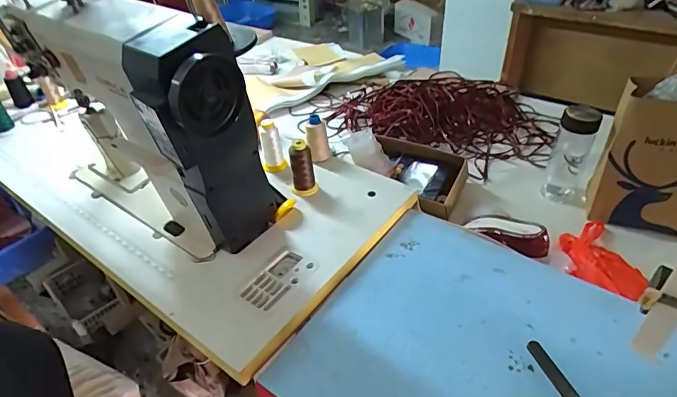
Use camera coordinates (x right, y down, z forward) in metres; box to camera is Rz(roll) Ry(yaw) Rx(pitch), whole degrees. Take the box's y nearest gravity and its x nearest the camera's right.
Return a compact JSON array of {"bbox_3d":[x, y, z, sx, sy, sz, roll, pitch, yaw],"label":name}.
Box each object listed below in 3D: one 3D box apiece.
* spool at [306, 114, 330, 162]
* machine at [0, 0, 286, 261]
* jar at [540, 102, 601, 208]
[{"bbox_3d":[-0.050,-0.140,1.080,0.050,0.117,0.049,-3,39,2],"label":"spool"},{"bbox_3d":[-0.355,-0.137,0.846,0.540,0.447,0.177,24,46,31],"label":"machine"},{"bbox_3d":[0.549,-0.095,1.044,0.101,0.222,0.071,18,44,25],"label":"jar"}]

